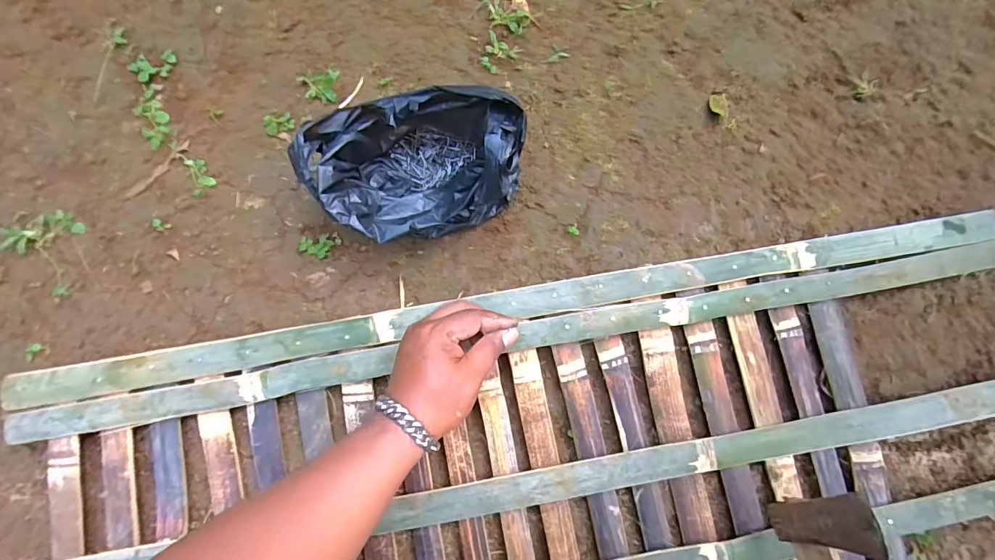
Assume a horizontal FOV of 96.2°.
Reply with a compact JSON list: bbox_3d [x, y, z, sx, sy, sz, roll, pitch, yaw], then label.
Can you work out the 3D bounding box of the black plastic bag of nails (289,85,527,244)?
[{"bbox_3d":[-0.079,-0.113,0.431,0.195,0.129,0.126,-17,82,-4],"label":"black plastic bag of nails"}]

